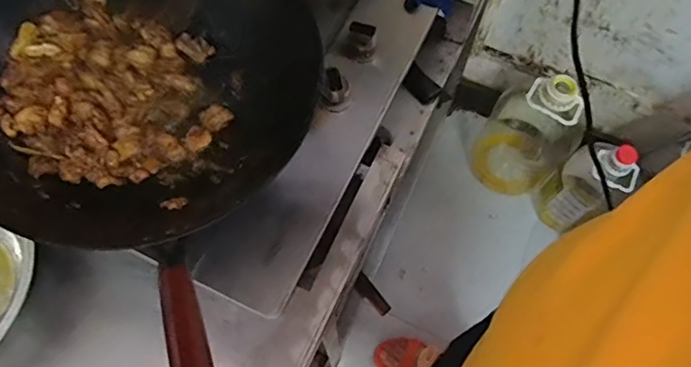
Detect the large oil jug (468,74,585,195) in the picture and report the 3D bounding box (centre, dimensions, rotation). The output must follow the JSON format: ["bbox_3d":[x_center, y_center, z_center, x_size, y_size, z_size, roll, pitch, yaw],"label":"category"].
[{"bbox_3d":[0.461,-0.139,1.354,0.210,0.412,0.191,0,67,-1],"label":"large oil jug"}]

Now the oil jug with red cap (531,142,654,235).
[{"bbox_3d":[0.600,-0.010,1.352,0.169,0.340,0.163,-32,71,-13],"label":"oil jug with red cap"}]

